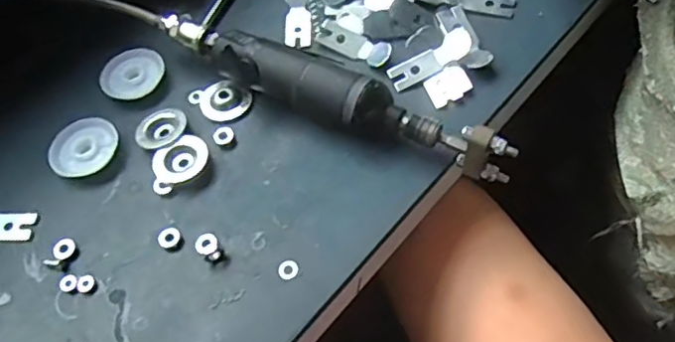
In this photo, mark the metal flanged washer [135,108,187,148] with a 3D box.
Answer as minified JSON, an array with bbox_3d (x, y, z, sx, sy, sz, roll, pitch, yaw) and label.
[{"bbox_3d":[-0.130,-0.032,0.439,0.036,0.006,0.035,-1,61,2],"label":"metal flanged washer"}]

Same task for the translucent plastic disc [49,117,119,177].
[{"bbox_3d":[-0.187,-0.018,0.438,0.046,0.006,0.048,-1,61,2],"label":"translucent plastic disc"}]

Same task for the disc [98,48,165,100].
[{"bbox_3d":[-0.163,-0.078,0.471,0.049,0.005,0.049,-1,61,2],"label":"disc"}]

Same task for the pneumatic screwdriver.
[{"bbox_3d":[-0.014,-0.058,0.420,0.282,0.040,0.039,24,64,18],"label":"pneumatic screwdriver"}]

